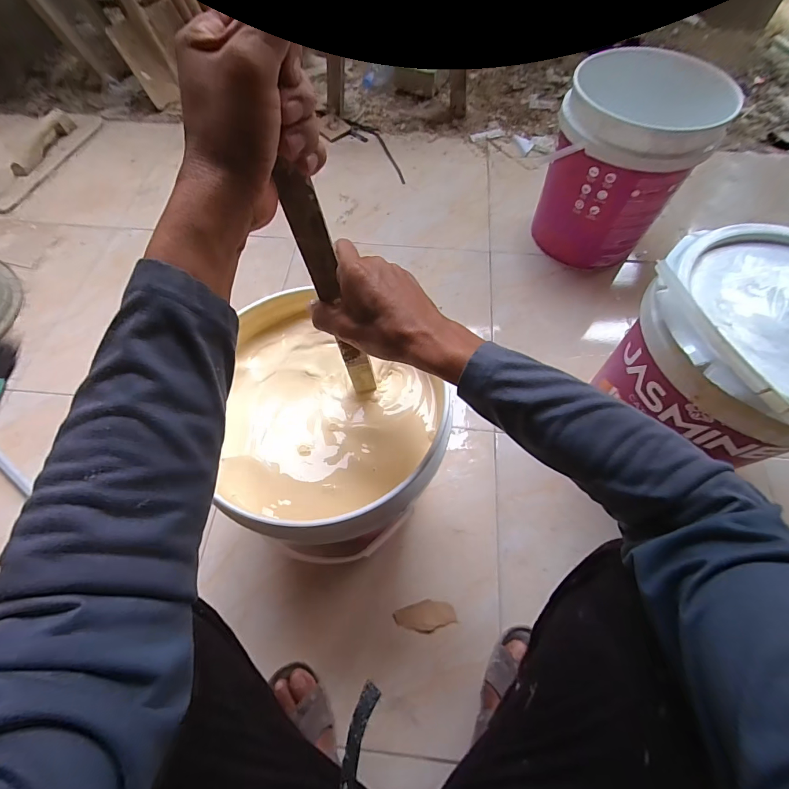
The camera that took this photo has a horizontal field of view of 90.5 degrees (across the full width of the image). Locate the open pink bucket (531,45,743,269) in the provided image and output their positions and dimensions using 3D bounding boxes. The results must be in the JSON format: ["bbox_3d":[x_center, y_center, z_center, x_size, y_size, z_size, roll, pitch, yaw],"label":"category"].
[{"bbox_3d":[0.475,-0.482,0.853,0.261,0.327,0.265,0,63,0],"label":"open pink bucket"}]

